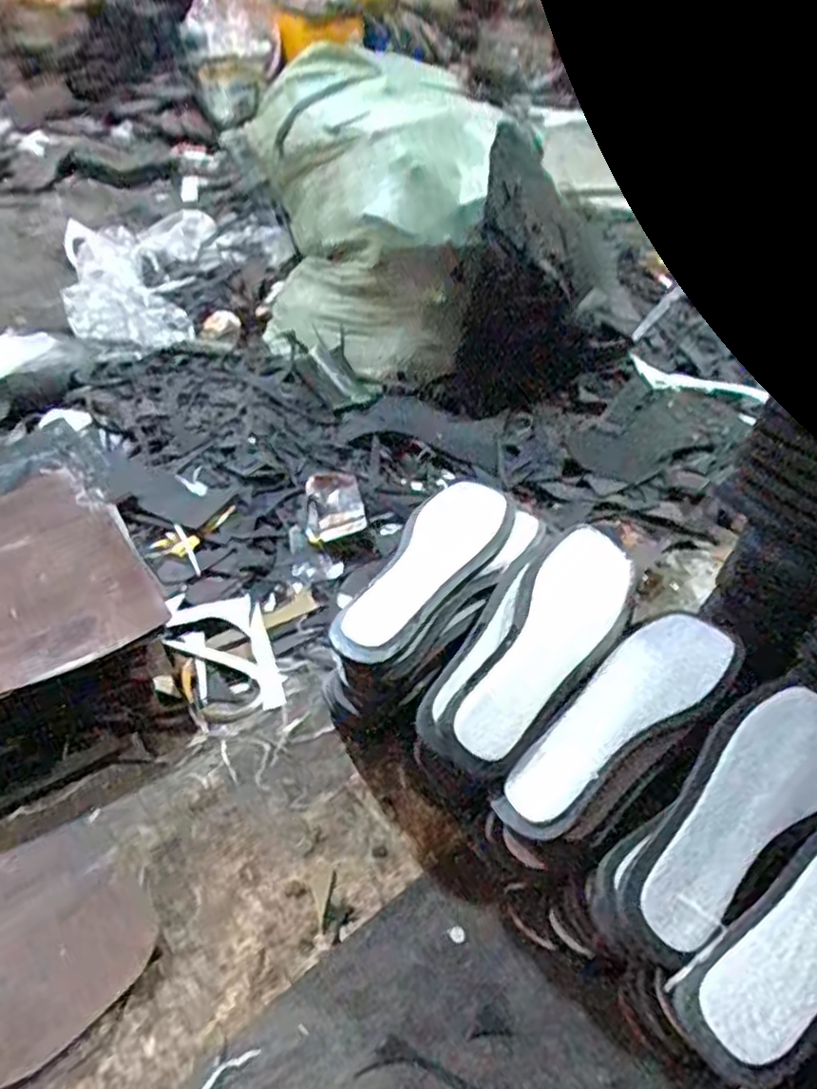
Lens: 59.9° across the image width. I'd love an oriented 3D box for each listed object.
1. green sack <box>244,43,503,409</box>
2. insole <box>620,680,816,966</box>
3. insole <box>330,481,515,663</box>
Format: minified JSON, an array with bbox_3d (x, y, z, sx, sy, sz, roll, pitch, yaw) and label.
[{"bbox_3d":[-0.077,-0.536,1.151,0.316,0.336,0.567,0,44,-9],"label":"green sack"},{"bbox_3d":[0.226,0.174,0.485,0.238,0.013,0.080,-29,65,-26],"label":"insole"},{"bbox_3d":[0.019,0.014,0.610,0.076,0.021,0.225,28,46,19],"label":"insole"}]

